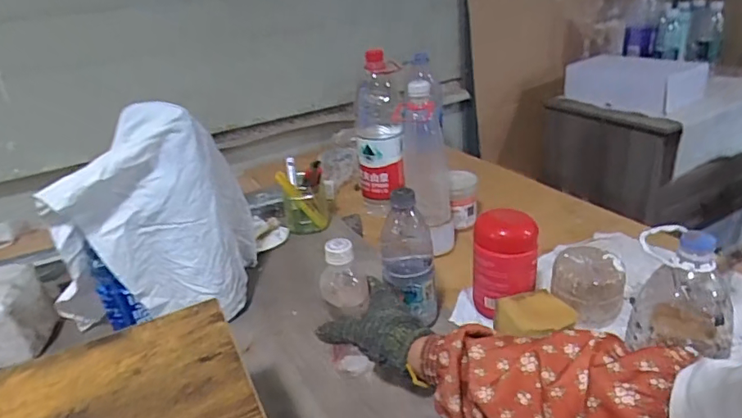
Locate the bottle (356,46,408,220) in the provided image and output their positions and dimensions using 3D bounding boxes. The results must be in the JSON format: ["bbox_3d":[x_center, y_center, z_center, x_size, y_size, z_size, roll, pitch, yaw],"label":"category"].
[{"bbox_3d":[0.020,-0.130,0.934,0.095,0.291,0.074,-5,26,2],"label":"bottle"}]

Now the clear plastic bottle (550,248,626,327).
[{"bbox_3d":[0.281,0.104,0.658,0.083,0.072,0.082,-9,26,-6],"label":"clear plastic bottle"}]

